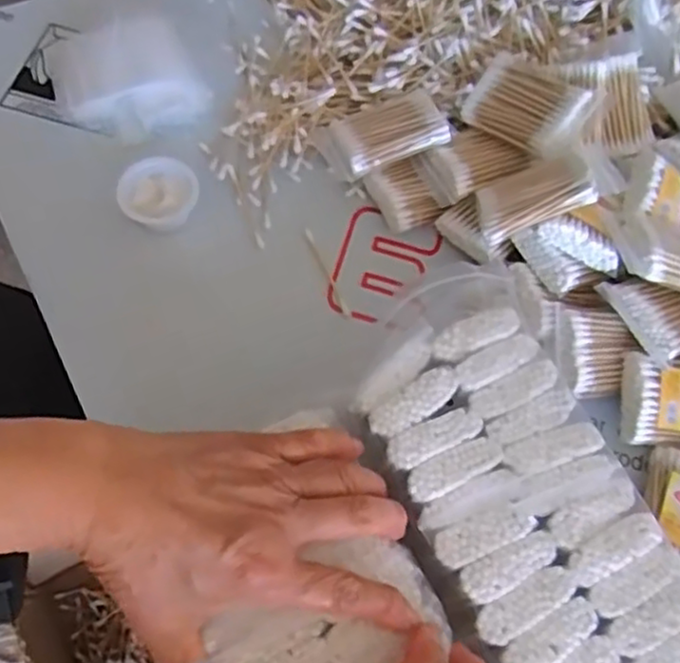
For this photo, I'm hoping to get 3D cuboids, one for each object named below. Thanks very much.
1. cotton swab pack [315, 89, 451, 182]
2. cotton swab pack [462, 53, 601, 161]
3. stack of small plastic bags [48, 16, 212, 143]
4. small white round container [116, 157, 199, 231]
[{"bbox_3d":[0.031,-0.145,0.514,0.086,0.020,0.062,-26,55,0],"label":"cotton swab pack"},{"bbox_3d":[0.135,-0.158,0.496,0.085,0.020,0.057,36,95,26],"label":"cotton swab pack"},{"bbox_3d":[-0.168,-0.203,0.540,0.101,0.027,0.115,-22,69,-12],"label":"stack of small plastic bags"},{"bbox_3d":[-0.128,-0.096,0.494,0.055,0.035,0.051,-35,72,-17],"label":"small white round container"}]

